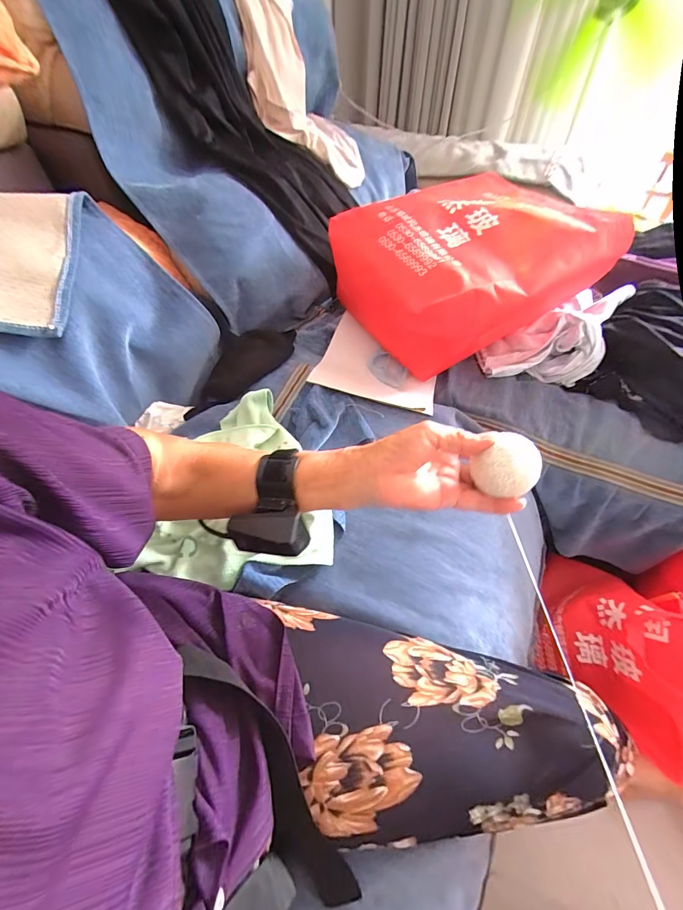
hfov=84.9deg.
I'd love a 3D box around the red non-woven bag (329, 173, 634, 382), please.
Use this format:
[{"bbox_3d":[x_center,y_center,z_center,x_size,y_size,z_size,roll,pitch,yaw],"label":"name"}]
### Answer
[{"bbox_3d":[0.204,-0.314,0.646,0.366,0.182,0.316,-19,53,-16],"label":"red non-woven bag"}]

